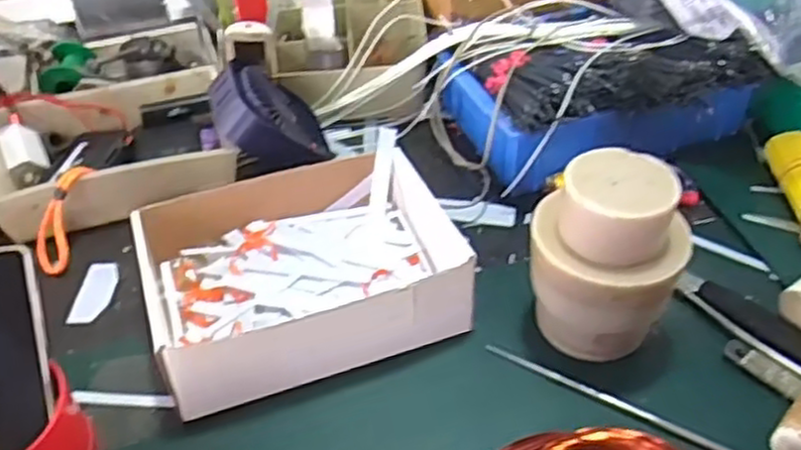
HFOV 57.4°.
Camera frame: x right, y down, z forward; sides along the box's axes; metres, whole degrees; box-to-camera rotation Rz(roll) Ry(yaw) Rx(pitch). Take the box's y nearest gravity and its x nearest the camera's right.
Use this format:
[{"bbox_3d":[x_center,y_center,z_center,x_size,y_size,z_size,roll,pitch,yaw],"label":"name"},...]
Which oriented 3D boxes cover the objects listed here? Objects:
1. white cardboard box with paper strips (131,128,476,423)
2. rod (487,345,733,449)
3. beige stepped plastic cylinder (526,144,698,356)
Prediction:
[{"bbox_3d":[-0.092,0.031,0.605,0.255,0.063,0.198,-15,45,-14],"label":"white cardboard box with paper strips"},{"bbox_3d":[0.182,0.140,0.534,0.253,0.005,0.011,22,49,21],"label":"rod"},{"bbox_3d":[0.151,0.026,0.553,0.107,0.148,0.098,-1,43,1],"label":"beige stepped plastic cylinder"}]

